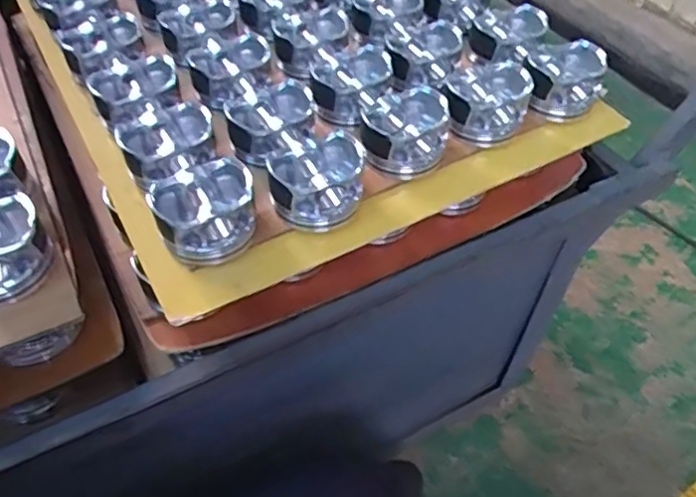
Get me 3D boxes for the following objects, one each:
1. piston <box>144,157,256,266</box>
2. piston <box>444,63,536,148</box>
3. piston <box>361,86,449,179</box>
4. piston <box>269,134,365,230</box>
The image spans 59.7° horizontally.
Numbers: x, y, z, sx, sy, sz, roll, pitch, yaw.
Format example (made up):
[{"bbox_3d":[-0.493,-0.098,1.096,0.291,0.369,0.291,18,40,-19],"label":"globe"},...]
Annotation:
[{"bbox_3d":[-0.121,-0.031,0.515,0.082,0.049,0.068,-19,53,-16],"label":"piston"},{"bbox_3d":[0.141,-0.150,0.618,0.075,0.062,0.075,2,50,1],"label":"piston"},{"bbox_3d":[0.055,-0.115,0.583,0.079,0.062,0.079,6,50,4],"label":"piston"},{"bbox_3d":[-0.026,-0.060,0.541,0.083,0.053,0.069,-26,55,-21],"label":"piston"}]

